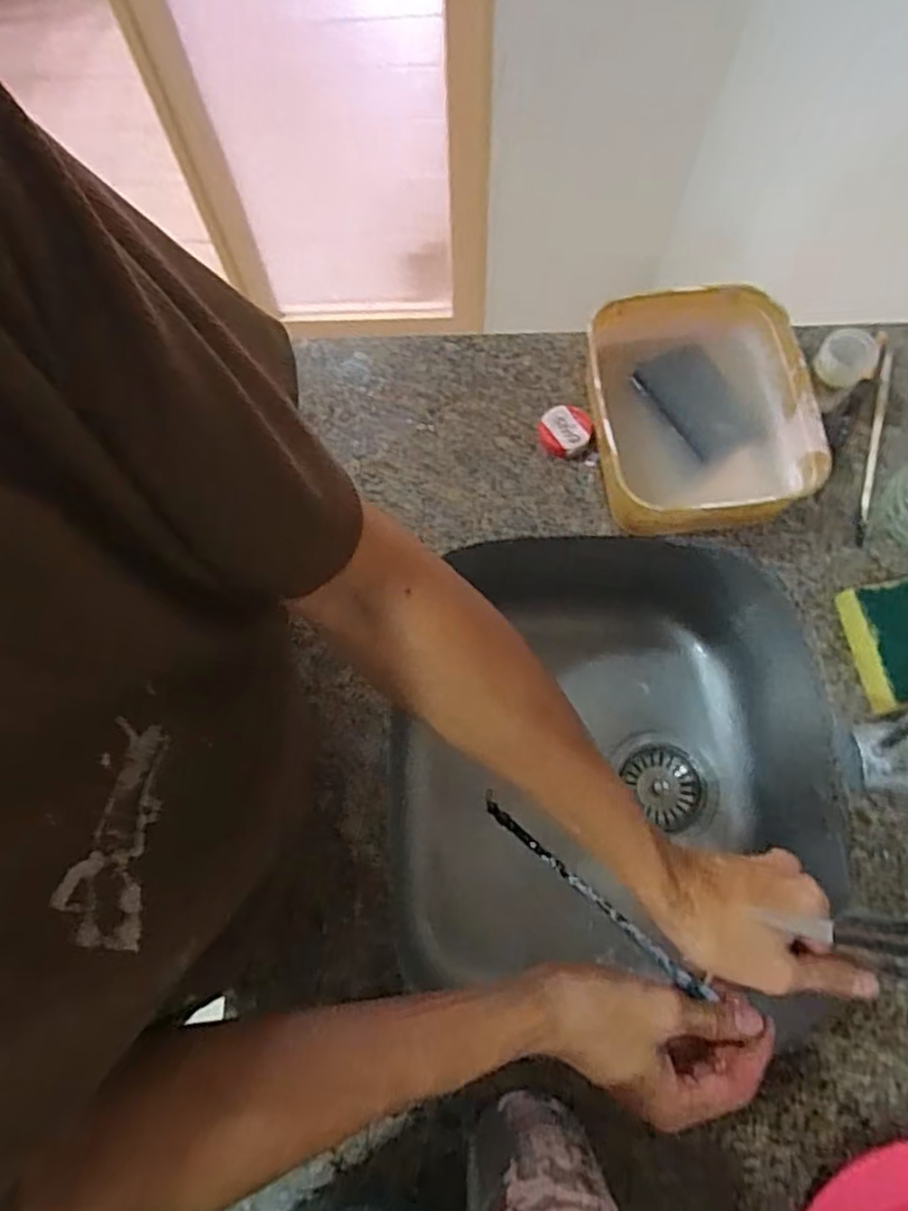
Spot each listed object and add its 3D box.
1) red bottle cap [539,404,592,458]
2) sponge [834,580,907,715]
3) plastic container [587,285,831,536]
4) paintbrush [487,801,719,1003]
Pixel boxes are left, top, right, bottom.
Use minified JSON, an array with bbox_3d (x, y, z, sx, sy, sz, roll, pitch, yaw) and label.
[{"bbox_3d":[0.094,-0.148,0.602,0.043,0.019,0.041,0,71,1],"label":"red bottle cap"},{"bbox_3d":[0.337,0.029,0.529,0.073,0.034,0.092,-10,71,-3],"label":"sponge"},{"bbox_3d":[0.194,-0.152,0.575,0.167,0.071,0.189,-3,71,0],"label":"plastic container"},{"bbox_3d":[0.092,0.205,0.518,0.010,0.012,0.223,-45,35,-13],"label":"paintbrush"}]

